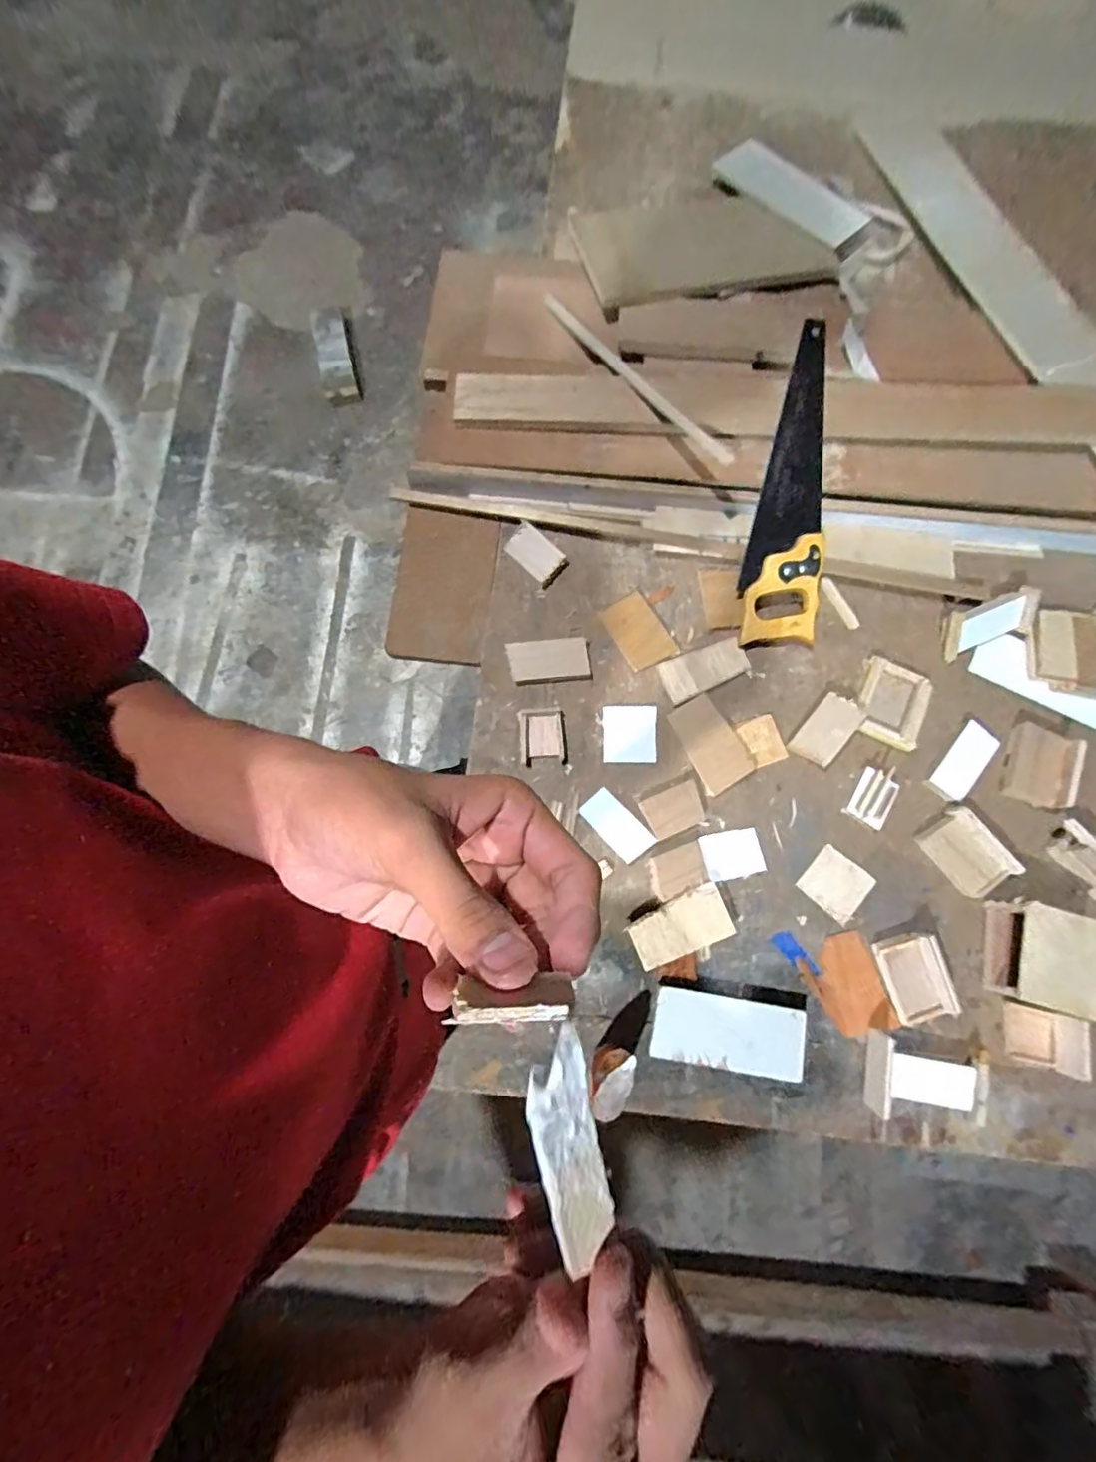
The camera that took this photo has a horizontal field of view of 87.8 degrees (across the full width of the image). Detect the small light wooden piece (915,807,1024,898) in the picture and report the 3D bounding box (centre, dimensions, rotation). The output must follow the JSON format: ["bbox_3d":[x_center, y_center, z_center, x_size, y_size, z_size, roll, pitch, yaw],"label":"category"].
[{"bbox_3d":[0.501,0.146,0.680,0.070,0.024,0.094,-40,82,-6],"label":"small light wooden piece"}]

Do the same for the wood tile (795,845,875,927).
[{"bbox_3d":[0.347,0.184,0.685,0.069,0.008,0.068,43,83,8],"label":"wood tile"}]

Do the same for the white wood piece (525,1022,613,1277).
[{"bbox_3d":[0.006,0.122,0.164,0.019,0.004,0.075,-17,105,-26],"label":"white wood piece"}]

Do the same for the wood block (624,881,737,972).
[{"bbox_3d":[0.154,0.228,0.662,0.116,0.027,0.061,-24,80,-4],"label":"wood block"}]

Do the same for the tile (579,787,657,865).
[{"bbox_3d":[0.083,0.116,0.692,0.045,0.017,0.089,-43,82,-7],"label":"tile"}]

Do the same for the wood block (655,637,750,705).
[{"bbox_3d":[0.202,-0.080,0.735,0.112,0.006,0.055,-22,80,-3],"label":"wood block"}]

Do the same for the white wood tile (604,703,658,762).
[{"bbox_3d":[0.103,0.004,0.723,0.065,0.004,0.073,1,80,1],"label":"white wood tile"}]

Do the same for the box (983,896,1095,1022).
[{"bbox_3d":[0.547,0.249,0.628,0.096,0.065,0.103,17,80,4],"label":"box"}]

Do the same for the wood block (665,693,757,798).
[{"bbox_3d":[0.204,0.016,0.718,0.071,0.005,0.114,-32,81,-5],"label":"wood block"}]

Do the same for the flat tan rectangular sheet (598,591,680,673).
[{"bbox_3d":[0.117,-0.129,0.746,0.062,0.013,0.098,-31,81,-5],"label":"flat tan rectangular sheet"}]

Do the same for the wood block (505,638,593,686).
[{"bbox_3d":[0.002,-0.091,0.737,0.103,0.020,0.056,-6,80,-1],"label":"wood block"}]

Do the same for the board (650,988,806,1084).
[{"bbox_3d":[0.201,0.338,0.638,0.163,0.023,0.070,9,80,2],"label":"board"}]

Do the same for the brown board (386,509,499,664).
[{"bbox_3d":[-0.141,-0.197,0.769,0.127,0.017,0.207,5,80,1],"label":"brown board"}]

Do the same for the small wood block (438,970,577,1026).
[{"bbox_3d":[-0.011,0.081,0.172,0.038,0.014,0.010,-4,79,-10],"label":"small wood block"}]

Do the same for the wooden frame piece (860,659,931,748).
[{"bbox_3d":[0.437,-0.037,0.722,0.082,0.015,0.104,22,80,4],"label":"wooden frame piece"}]

